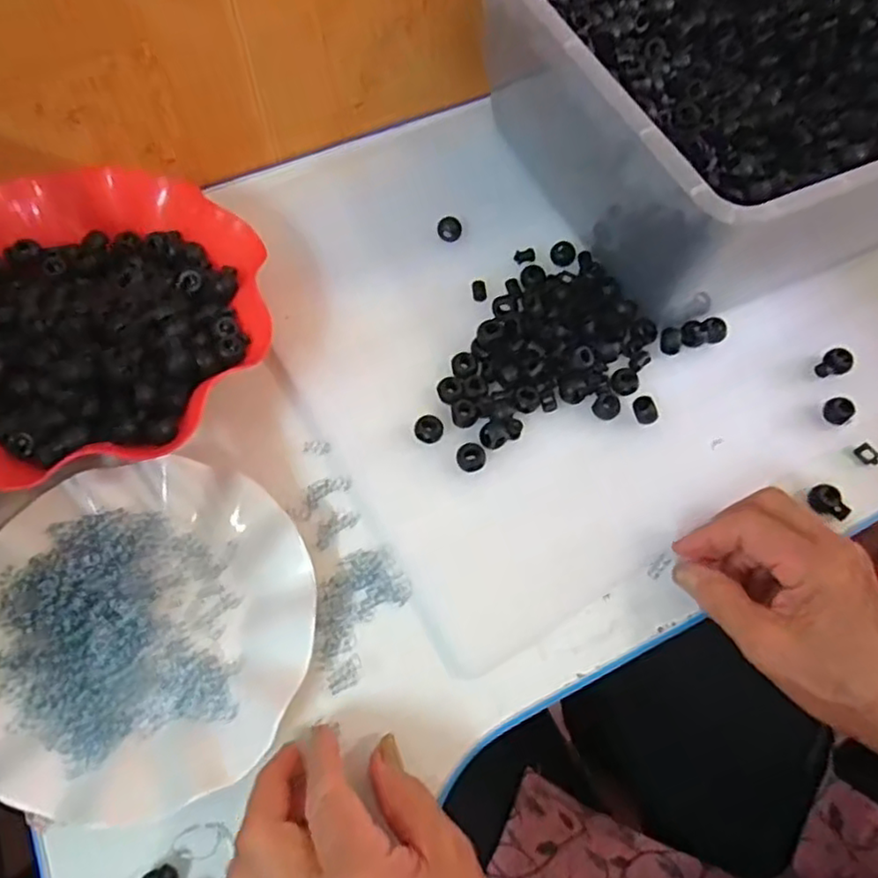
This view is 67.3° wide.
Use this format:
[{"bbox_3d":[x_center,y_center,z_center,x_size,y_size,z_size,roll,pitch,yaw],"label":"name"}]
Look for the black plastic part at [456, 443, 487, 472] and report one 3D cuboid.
[{"bbox_3d":[0.020,0.011,0.403,0.018,0.009,0.017,1,64,-1],"label":"black plastic part"}]

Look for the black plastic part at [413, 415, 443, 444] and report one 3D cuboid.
[{"bbox_3d":[-0.006,-0.007,0.409,0.018,0.006,0.016,18,65,7],"label":"black plastic part"}]

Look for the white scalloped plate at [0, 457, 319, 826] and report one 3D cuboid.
[{"bbox_3d":[-0.159,0.099,0.357,0.176,0.023,0.177,1,64,-1],"label":"white scalloped plate"}]

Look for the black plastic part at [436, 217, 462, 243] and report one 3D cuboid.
[{"bbox_3d":[0.008,-0.151,0.475,0.017,0.012,0.013,-1,64,-2],"label":"black plastic part"}]

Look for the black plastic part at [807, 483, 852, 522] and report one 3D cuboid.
[{"bbox_3d":[0.238,0.039,0.402,0.016,0.010,0.024,-29,68,-14],"label":"black plastic part"}]

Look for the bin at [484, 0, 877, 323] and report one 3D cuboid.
[{"bbox_3d":[0.211,-0.249,0.459,0.315,0.141,0.298,-23,67,-12],"label":"bin"}]

